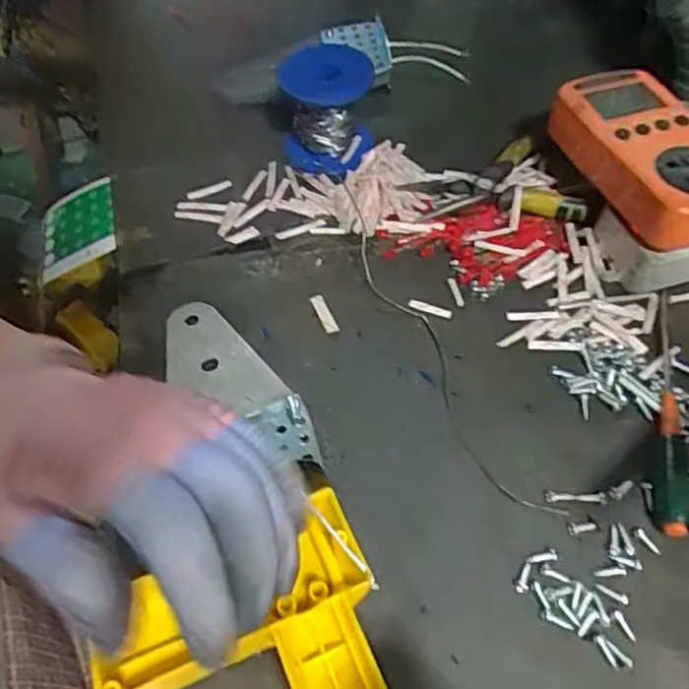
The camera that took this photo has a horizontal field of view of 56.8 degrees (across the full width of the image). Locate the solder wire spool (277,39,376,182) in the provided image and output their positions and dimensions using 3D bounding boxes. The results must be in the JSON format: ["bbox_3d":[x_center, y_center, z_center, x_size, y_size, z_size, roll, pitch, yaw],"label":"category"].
[{"bbox_3d":[-0.012,-0.153,0.435,0.063,0.050,0.054,-1,57,-1],"label":"solder wire spool"}]

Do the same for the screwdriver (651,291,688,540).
[{"bbox_3d":[0.181,0.028,0.346,0.020,0.014,0.154,16,58,10],"label":"screwdriver"}]

